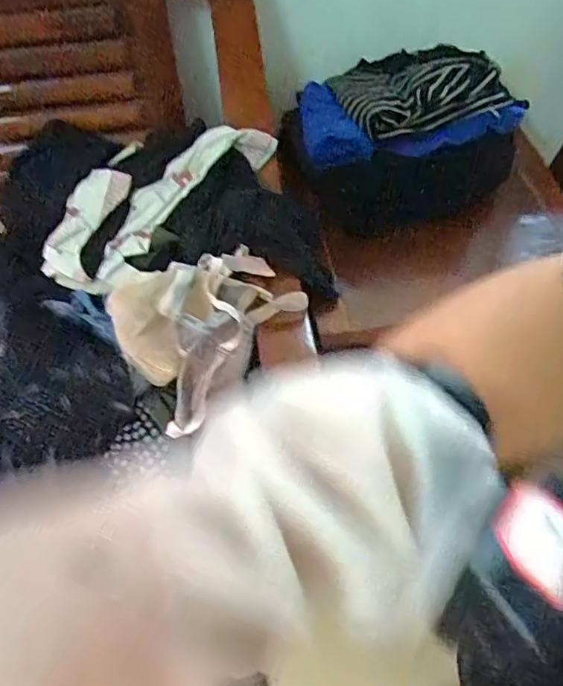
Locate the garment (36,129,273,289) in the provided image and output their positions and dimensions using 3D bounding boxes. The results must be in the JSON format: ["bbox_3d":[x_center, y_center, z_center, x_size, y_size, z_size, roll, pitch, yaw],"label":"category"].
[{"bbox_3d":[-0.202,-0.228,0.834,0.396,0.083,0.155,-34,64,1],"label":"garment"}]

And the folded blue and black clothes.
[{"bbox_3d":[0.194,-0.359,0.937,0.365,0.255,0.231,-1,60,-1],"label":"folded blue and black clothes"}]

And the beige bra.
[{"bbox_3d":[-0.094,-0.036,0.727,0.262,0.108,0.183,-39,67,-20],"label":"beige bra"}]

